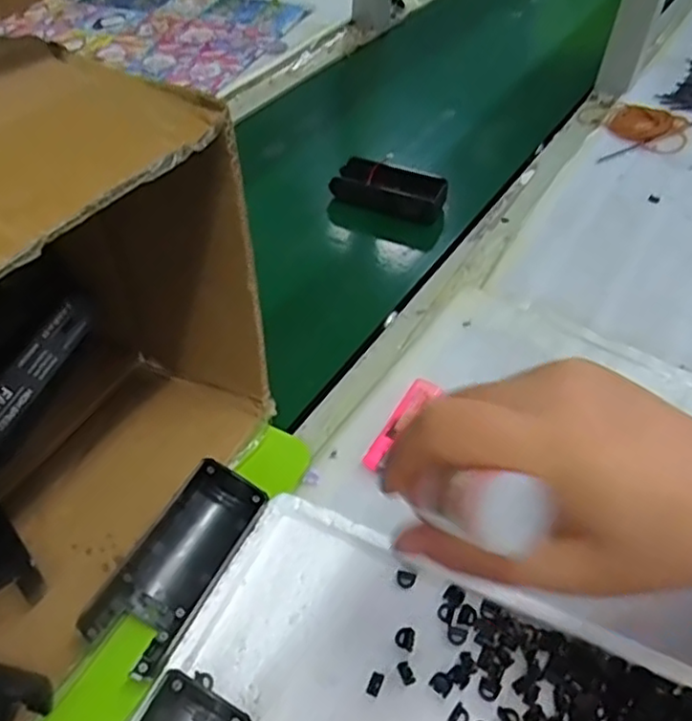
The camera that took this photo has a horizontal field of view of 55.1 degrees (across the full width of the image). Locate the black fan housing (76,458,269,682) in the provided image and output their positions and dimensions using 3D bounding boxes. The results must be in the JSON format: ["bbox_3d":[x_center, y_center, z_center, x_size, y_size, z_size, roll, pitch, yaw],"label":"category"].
[{"bbox_3d":[-0.088,0.102,0.346,0.050,0.026,0.105,22,49,17],"label":"black fan housing"}]

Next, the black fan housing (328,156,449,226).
[{"bbox_3d":[0.044,-0.166,0.637,0.107,0.027,0.055,20,48,15],"label":"black fan housing"}]

